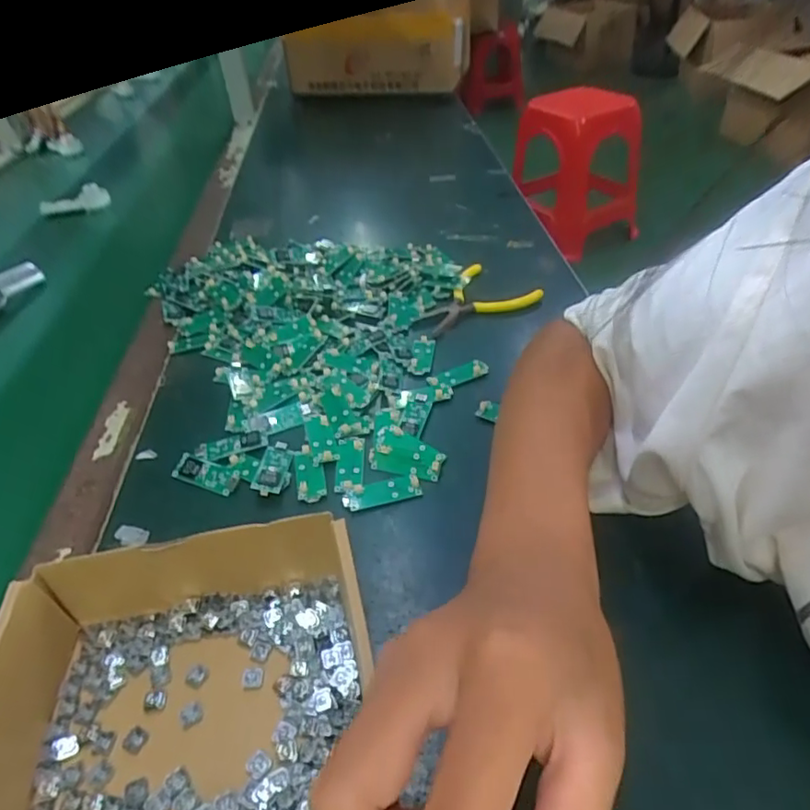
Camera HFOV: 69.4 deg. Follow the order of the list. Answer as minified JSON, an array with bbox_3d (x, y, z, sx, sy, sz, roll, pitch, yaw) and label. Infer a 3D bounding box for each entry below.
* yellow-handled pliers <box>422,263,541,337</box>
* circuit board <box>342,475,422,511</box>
[{"bbox_3d":[0.066,-0.099,0.566,0.115,0.012,0.082,-34,49,-31],"label":"yellow-handled pliers"},{"bbox_3d":[-0.015,0.058,0.389,0.052,0.004,0.019,-12,41,-9],"label":"circuit board"}]

